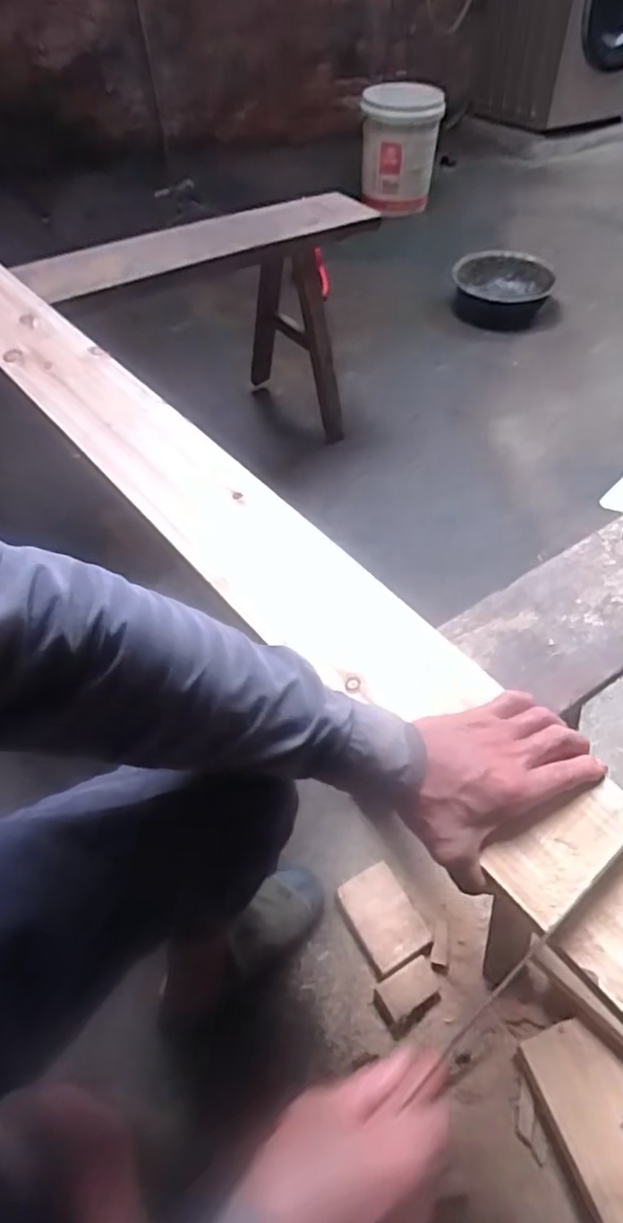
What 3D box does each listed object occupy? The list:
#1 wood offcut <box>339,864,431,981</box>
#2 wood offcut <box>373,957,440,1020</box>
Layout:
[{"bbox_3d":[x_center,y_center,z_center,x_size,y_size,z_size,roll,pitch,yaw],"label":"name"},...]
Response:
[{"bbox_3d":[0.095,0.420,0.862,0.083,0.031,0.119,-23,54,-17],"label":"wood offcut"},{"bbox_3d":[0.123,0.475,0.790,0.073,0.011,0.043,-22,53,-17],"label":"wood offcut"}]

